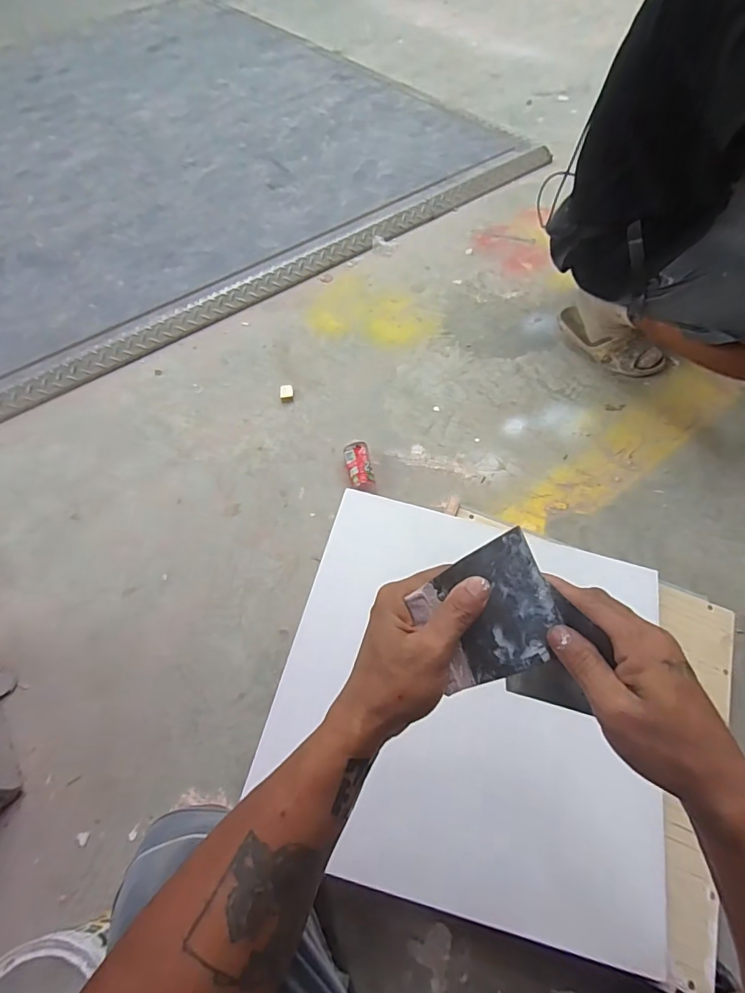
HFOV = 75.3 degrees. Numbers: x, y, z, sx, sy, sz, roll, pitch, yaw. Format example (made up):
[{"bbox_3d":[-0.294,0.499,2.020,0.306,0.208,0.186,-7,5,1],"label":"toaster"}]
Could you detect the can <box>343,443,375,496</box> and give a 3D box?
[{"bbox_3d":[-0.027,-0.057,1.026,0.056,0.052,0.123,-12,58,-4],"label":"can"}]

